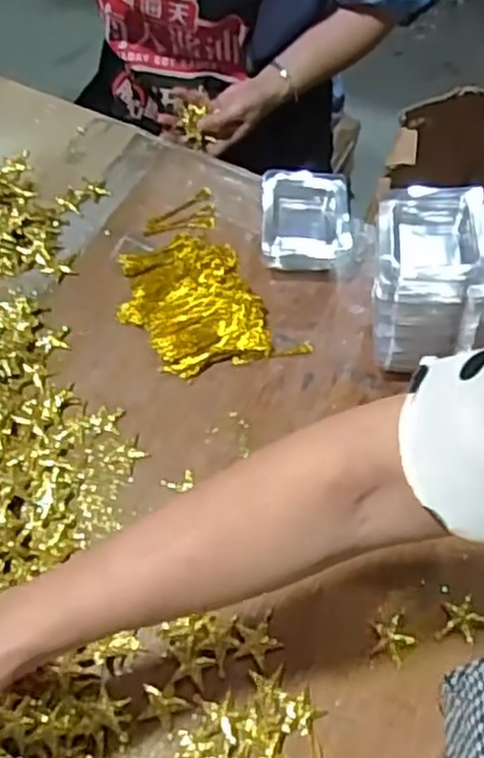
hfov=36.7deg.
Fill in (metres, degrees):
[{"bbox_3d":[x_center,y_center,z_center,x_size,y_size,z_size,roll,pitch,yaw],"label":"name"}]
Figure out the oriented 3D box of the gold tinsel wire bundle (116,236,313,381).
[{"bbox_3d":[-0.043,-0.071,0.677,0.123,0.019,0.172,-25,62,-13],"label":"gold tinsel wire bundle"}]

